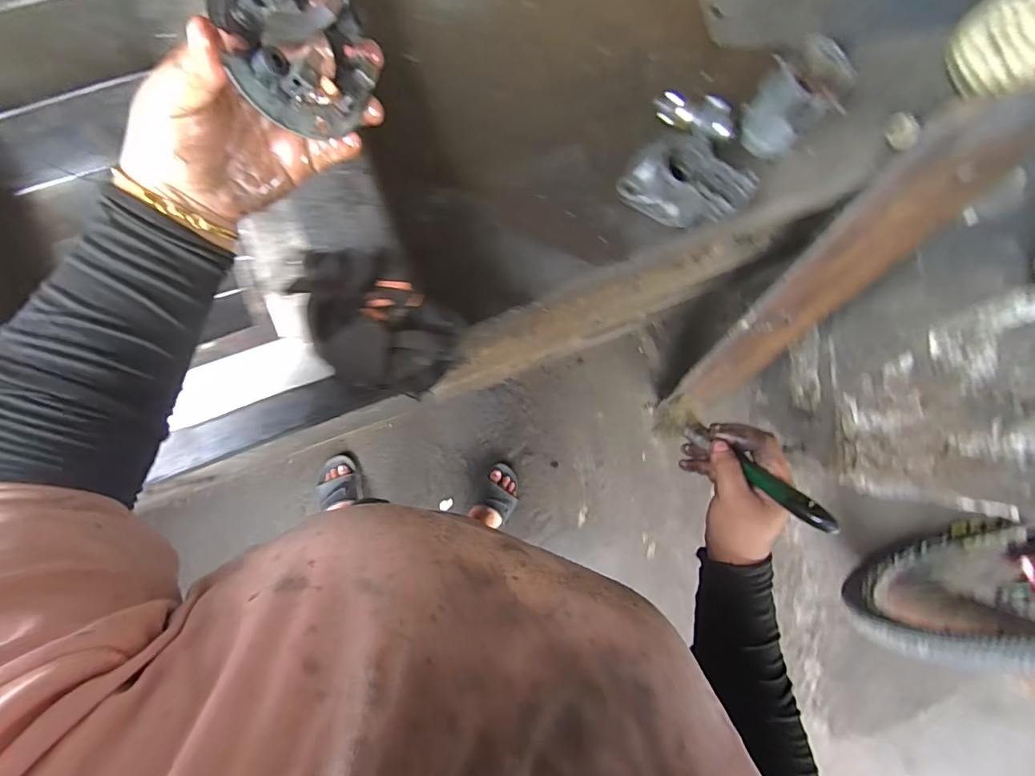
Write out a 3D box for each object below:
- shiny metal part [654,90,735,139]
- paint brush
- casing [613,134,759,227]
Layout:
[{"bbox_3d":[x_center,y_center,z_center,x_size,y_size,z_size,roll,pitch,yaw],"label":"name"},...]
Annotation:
[{"bbox_3d":[0.226,-0.347,0.571,0.103,0.028,0.041,26,83,18],"label":"shiny metal part"},{"bbox_3d":[0.184,0.059,0.380,0.050,0.174,0.023,-35,128,-6],"label":"paint brush"},{"bbox_3d":[0.212,-0.257,0.567,0.148,0.059,0.094,23,84,-2],"label":"casing"}]

